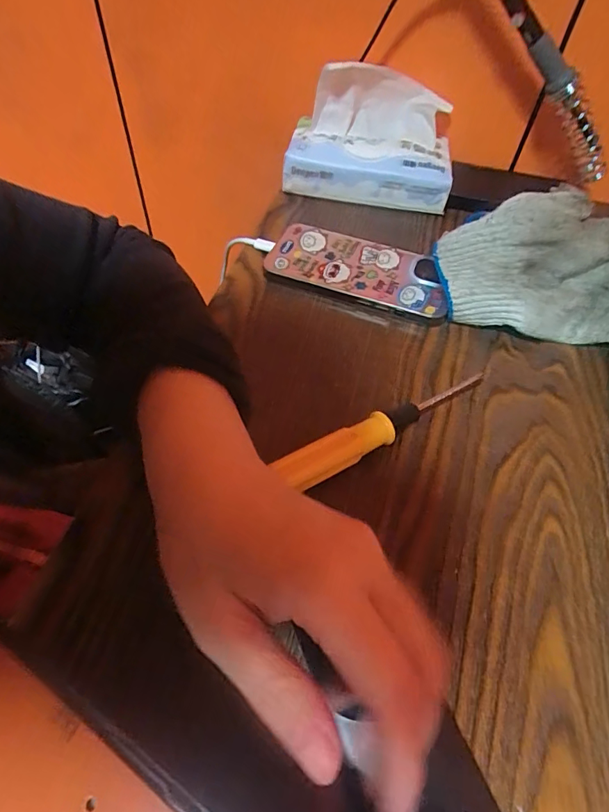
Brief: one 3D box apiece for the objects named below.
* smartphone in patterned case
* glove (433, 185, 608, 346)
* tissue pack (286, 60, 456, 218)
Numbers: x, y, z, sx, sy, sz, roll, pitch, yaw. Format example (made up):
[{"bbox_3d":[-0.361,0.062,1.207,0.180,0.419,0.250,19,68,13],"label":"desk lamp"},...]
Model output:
[{"bbox_3d":[0.041,-0.106,0.347,0.139,0.008,0.064,19,65,12],"label":"smartphone in patterned case"},{"bbox_3d":[0.187,-0.088,0.305,0.191,0.073,0.091,11,55,5],"label":"glove"},{"bbox_3d":[0.058,-0.242,0.413,0.148,0.105,0.078,6,53,0],"label":"tissue pack"}]

